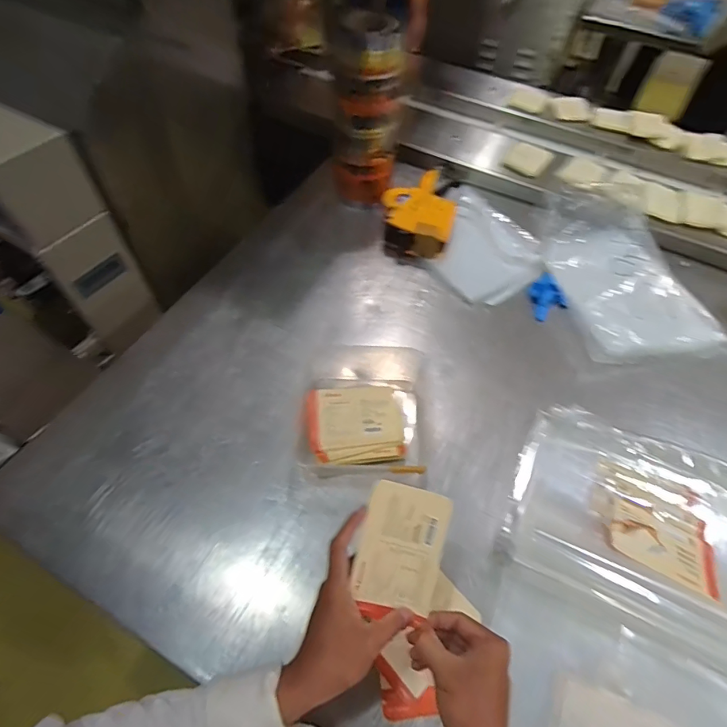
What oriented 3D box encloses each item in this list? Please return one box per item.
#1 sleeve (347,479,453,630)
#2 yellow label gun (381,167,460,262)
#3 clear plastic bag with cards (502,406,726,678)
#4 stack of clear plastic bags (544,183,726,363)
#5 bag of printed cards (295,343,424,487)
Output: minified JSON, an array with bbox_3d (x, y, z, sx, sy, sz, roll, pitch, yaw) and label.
[{"bbox_3d":[0.037,0.186,0.449,0.081,0.007,0.121,16,77,1],"label":"sleeve"},{"bbox_3d":[0.120,-0.327,0.930,0.145,0.059,0.271,15,58,9],"label":"yellow label gun"},{"bbox_3d":[0.385,0.215,0.605,0.355,0.037,0.265,25,60,15],"label":"clear plastic bag with cards"},{"bbox_3d":[0.485,-0.179,0.832,0.249,0.086,0.357,-9,58,-6],"label":"stack of clear plastic bags"},{"bbox_3d":[-0.001,0.062,0.703,0.175,0.033,0.243,2,57,1],"label":"bag of printed cards"}]

